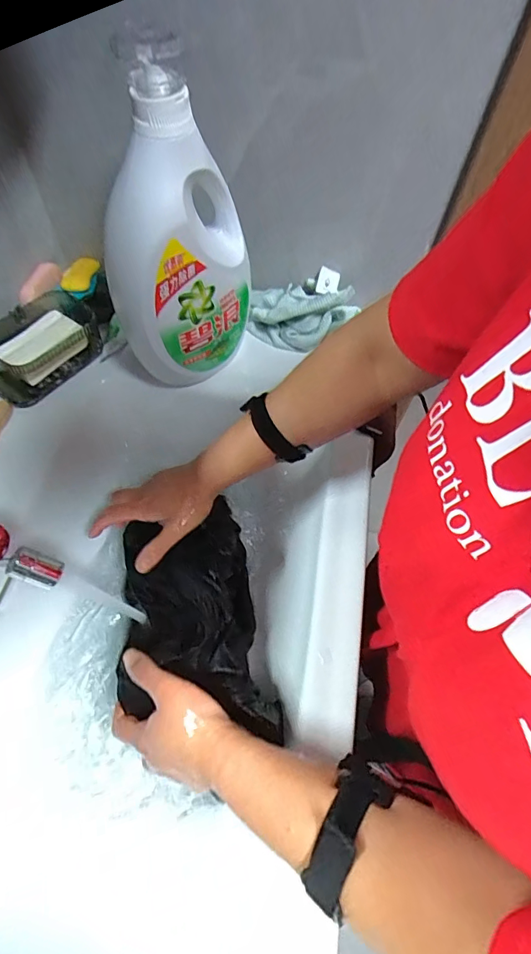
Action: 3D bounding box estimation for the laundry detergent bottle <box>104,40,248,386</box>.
[{"bbox_3d":[-0.093,-0.242,0.501,0.169,0.330,0.101,-15,62,-12],"label":"laundry detergent bottle"}]

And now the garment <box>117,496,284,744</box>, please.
[{"bbox_3d":[-0.081,0.152,0.487,0.142,0.102,0.251,-9,61,-9],"label":"garment"}]

